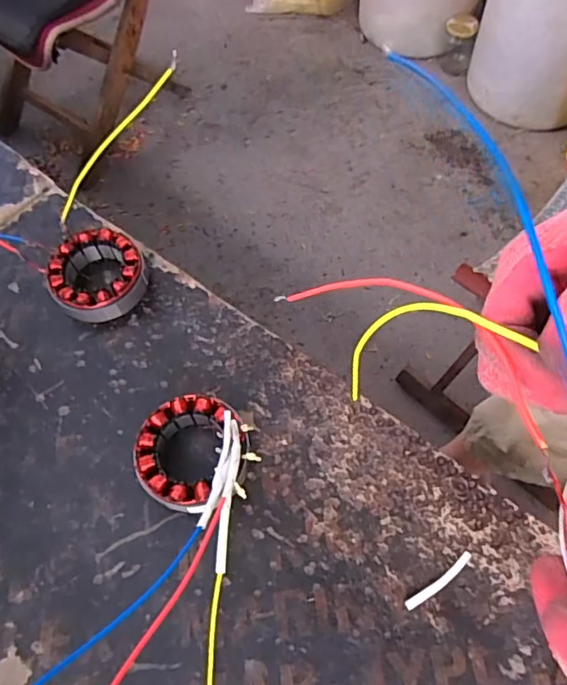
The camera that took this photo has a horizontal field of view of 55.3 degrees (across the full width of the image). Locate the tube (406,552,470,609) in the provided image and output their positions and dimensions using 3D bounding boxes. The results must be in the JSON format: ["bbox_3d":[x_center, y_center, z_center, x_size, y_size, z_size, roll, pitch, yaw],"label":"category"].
[{"bbox_3d":[0.116,0.176,0.399,0.061,0.004,0.009,-33,67,-14],"label":"tube"}]

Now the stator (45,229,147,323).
[{"bbox_3d":[-0.174,-0.061,0.512,0.087,0.042,0.080,-1,63,1],"label":"stator"}]

